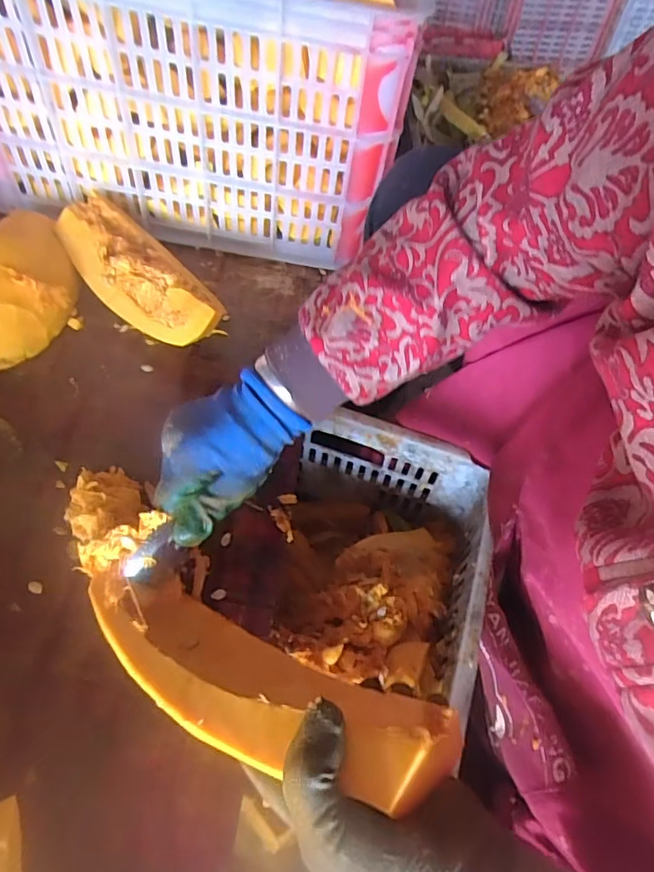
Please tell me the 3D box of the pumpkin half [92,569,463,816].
[{"bbox_3d":[-0.049,0.148,0.317,0.241,0.058,0.069,11,51,32],"label":"pumpkin half"}]

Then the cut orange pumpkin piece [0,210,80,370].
[{"bbox_3d":[-0.315,-0.168,0.560,0.082,0.054,0.220,1,67,-5],"label":"cut orange pumpkin piece"}]

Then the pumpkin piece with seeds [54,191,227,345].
[{"bbox_3d":[-0.208,-0.177,0.598,0.104,0.067,0.253,-31,63,-24],"label":"pumpkin piece with seeds"}]

